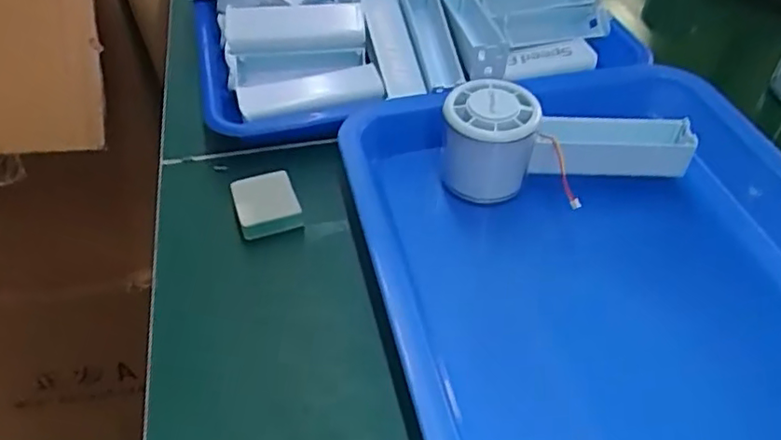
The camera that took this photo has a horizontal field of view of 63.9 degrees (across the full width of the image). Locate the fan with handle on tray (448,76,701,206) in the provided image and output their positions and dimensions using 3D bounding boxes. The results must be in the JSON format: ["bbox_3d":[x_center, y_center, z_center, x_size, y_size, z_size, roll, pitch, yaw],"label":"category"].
[{"bbox_3d":[0.107,-0.049,0.392,0.148,0.058,0.051,-3,47,-4],"label":"fan with handle on tray"}]

